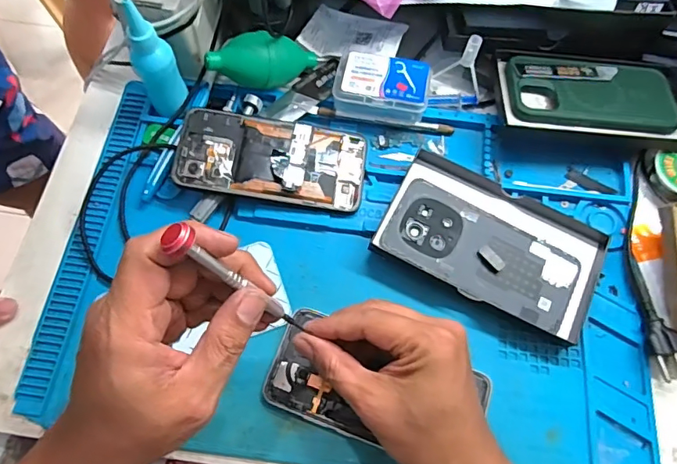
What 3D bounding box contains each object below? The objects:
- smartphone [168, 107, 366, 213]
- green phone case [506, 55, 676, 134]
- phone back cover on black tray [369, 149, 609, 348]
[{"bbox_3d":[-0.057,-0.064,0.424,0.158,0.008,0.074,9,72,-4],"label":"smartphone"},{"bbox_3d":[0.226,-0.128,0.440,0.150,0.016,0.077,-1,68,-1],"label":"green phone case"},{"bbox_3d":[0.127,0.010,0.412,0.175,0.017,0.105,24,70,9],"label":"phone back cover on black tray"}]

